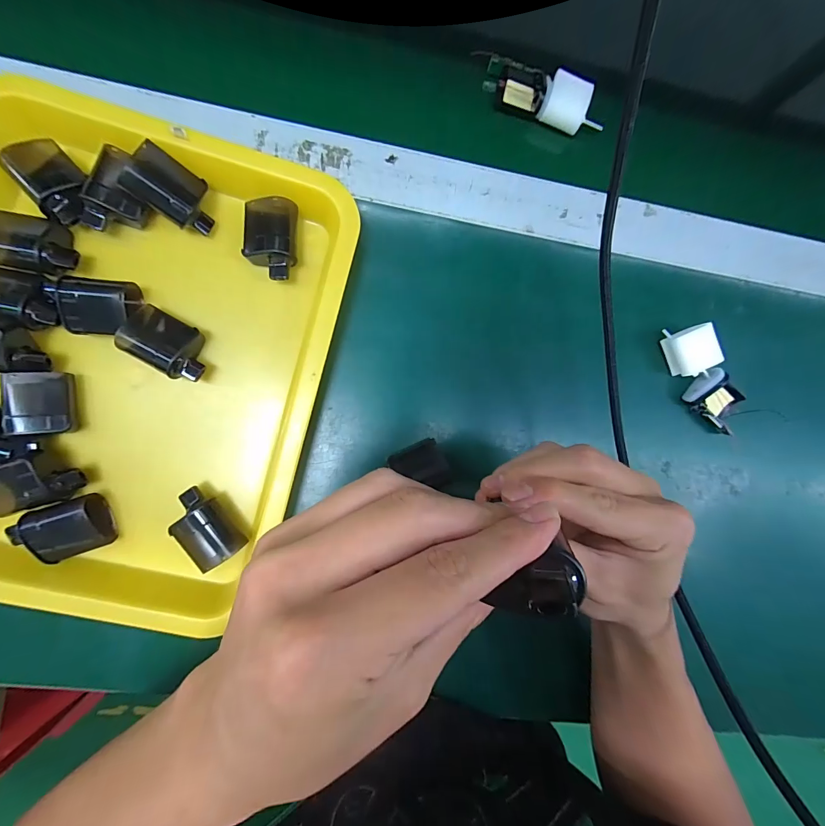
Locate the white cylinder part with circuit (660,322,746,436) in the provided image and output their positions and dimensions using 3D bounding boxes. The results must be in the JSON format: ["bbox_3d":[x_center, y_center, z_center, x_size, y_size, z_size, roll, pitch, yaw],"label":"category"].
[{"bbox_3d":[0.248,-0.029,0.315,0.039,0.022,0.093,-35,94,-5],"label":"white cylinder part with circuit"}]

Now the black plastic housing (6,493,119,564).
[{"bbox_3d":[-0.236,0.080,0.255,0.048,0.022,0.039,-18,92,-6],"label":"black plastic housing"}]

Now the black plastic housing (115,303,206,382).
[{"bbox_3d":[-0.174,-0.049,0.266,0.058,0.026,0.038,27,87,-6],"label":"black plastic housing"}]

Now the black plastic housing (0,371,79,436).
[{"bbox_3d":[-0.253,-0.007,0.257,0.034,0.021,0.042,-2,90,-6],"label":"black plastic housing"}]

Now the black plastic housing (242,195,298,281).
[{"bbox_3d":[-0.105,-0.127,0.278,0.037,0.020,0.057,1,90,-6],"label":"black plastic housing"}]

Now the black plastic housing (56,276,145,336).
[{"bbox_3d":[-0.215,-0.073,0.260,0.043,0.026,0.038,5,89,-6],"label":"black plastic housing"}]

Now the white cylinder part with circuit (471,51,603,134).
[{"bbox_3d":[0.105,-0.267,0.313,0.107,0.027,0.035,23,87,-6],"label":"white cylinder part with circuit"}]

